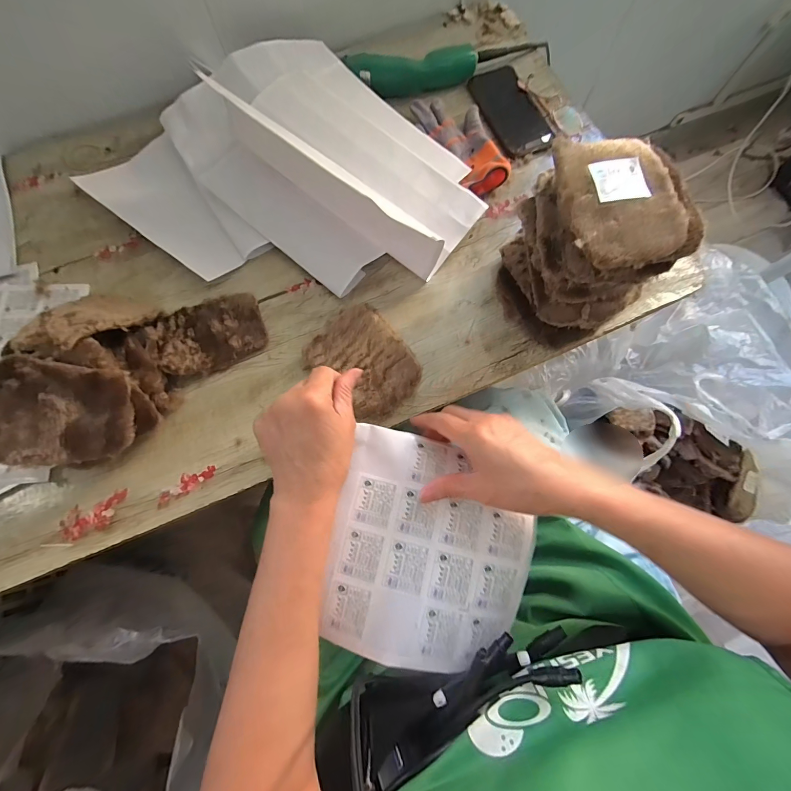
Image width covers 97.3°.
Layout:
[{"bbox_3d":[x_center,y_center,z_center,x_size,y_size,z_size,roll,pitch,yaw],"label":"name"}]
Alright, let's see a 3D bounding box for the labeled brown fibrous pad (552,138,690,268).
[{"bbox_3d":[0.193,-0.172,0.302,0.097,0.016,0.120,-8,74,-2],"label":"labeled brown fibrous pad"}]

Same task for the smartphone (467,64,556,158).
[{"bbox_3d":[0.170,-0.424,0.519,0.080,0.010,0.166,-21,75,-6],"label":"smartphone"}]

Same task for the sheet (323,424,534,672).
[{"bbox_3d":[0.033,0.133,0.309,0.167,0.022,0.182,11,74,3],"label":"sheet"}]

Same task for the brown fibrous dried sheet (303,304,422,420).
[{"bbox_3d":[-0.034,-0.040,0.409,0.128,0.021,0.102,42,78,11],"label":"brown fibrous dried sheet"}]

